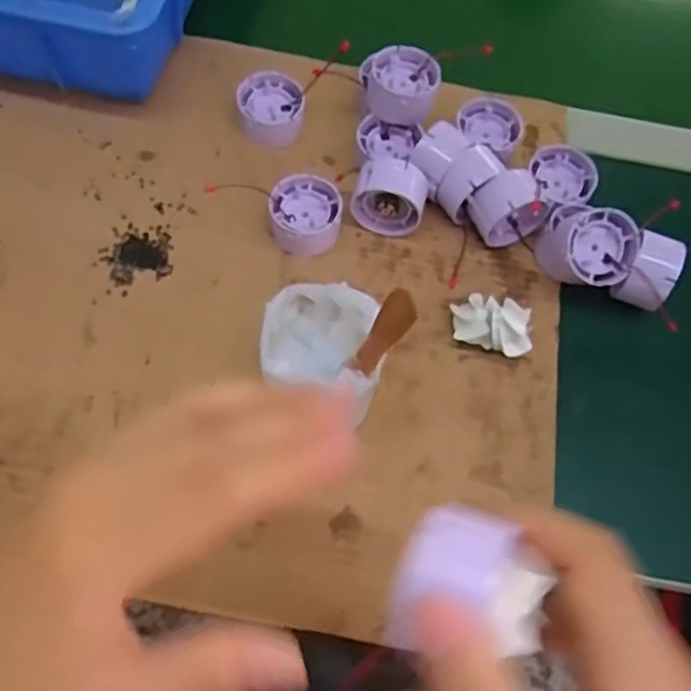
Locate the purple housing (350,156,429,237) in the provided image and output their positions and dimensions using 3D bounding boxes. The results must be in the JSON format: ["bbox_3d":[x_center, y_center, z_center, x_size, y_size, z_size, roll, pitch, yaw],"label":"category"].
[{"bbox_3d":[0.030,-0.097,0.432,0.045,0.038,0.033,14,64,2],"label":"purple housing"}]

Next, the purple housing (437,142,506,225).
[{"bbox_3d":[0.080,-0.106,0.436,0.040,0.040,0.027,-41,74,-20],"label":"purple housing"}]

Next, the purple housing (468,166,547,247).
[{"bbox_3d":[0.106,-0.090,0.433,0.047,0.041,0.034,-33,72,-18],"label":"purple housing"}]

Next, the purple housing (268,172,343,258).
[{"bbox_3d":[-0.026,-0.087,0.436,0.045,0.024,0.049,-1,65,-5],"label":"purple housing"}]

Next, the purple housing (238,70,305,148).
[{"bbox_3d":[-0.051,-0.166,0.464,0.044,0.020,0.049,1,65,-4],"label":"purple housing"}]

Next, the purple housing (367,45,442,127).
[{"bbox_3d":[0.041,-0.178,0.460,0.046,0.030,0.048,2,65,-4],"label":"purple housing"}]

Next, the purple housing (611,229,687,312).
[{"bbox_3d":[0.193,-0.046,0.425,0.031,0.038,0.044,26,65,8],"label":"purple housing"}]

